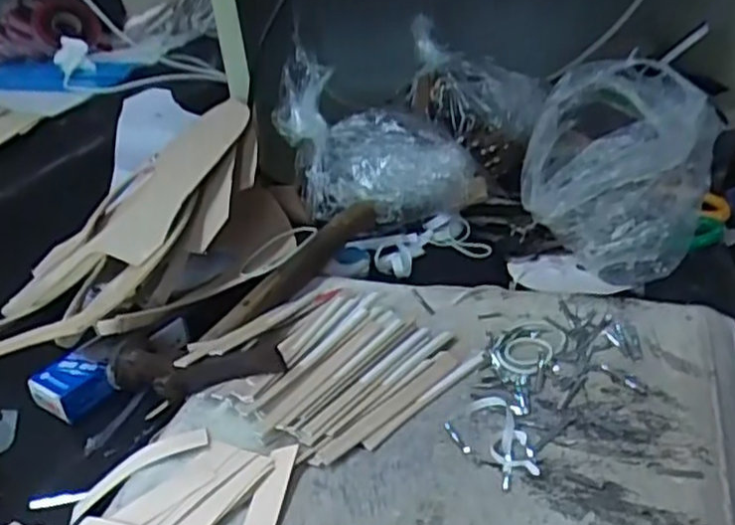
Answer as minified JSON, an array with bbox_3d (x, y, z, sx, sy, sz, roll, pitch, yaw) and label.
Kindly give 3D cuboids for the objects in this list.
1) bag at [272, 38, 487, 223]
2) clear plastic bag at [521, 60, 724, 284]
[{"bbox_3d":[0.010,-0.107,0.623,0.173,0.112,0.097,0,31,12],"label":"bag"},{"bbox_3d":[0.182,-0.068,0.539,0.094,0.141,0.098,-22,34,-24],"label":"clear plastic bag"}]

